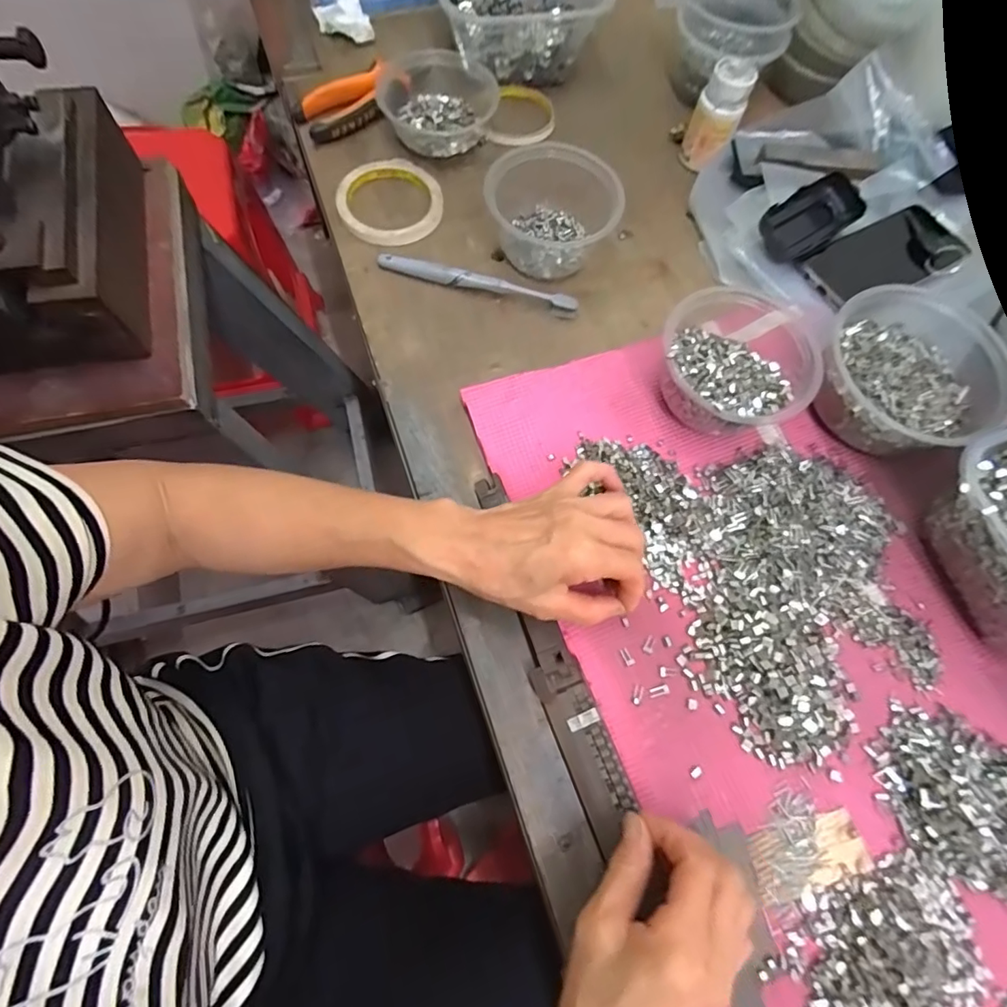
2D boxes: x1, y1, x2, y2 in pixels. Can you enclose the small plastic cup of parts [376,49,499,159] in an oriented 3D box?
[{"bbox_3d":[-0.061,-0.402,0.527,0.122,0.034,0.114,-19,72,-9],"label":"small plastic cup of parts"}]

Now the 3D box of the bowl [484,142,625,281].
[{"bbox_3d":[0.045,-0.259,0.468,0.119,0.062,0.103,-11,71,-7],"label":"bowl"}]

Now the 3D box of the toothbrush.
[{"bbox_3d":[-0.023,-0.197,0.466,0.180,0.013,0.016,13,70,2],"label":"toothbrush"}]

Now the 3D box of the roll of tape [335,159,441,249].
[{"bbox_3d":[-0.105,-0.290,0.495,0.091,0.013,0.104,6,70,-1],"label":"roll of tape"}]

